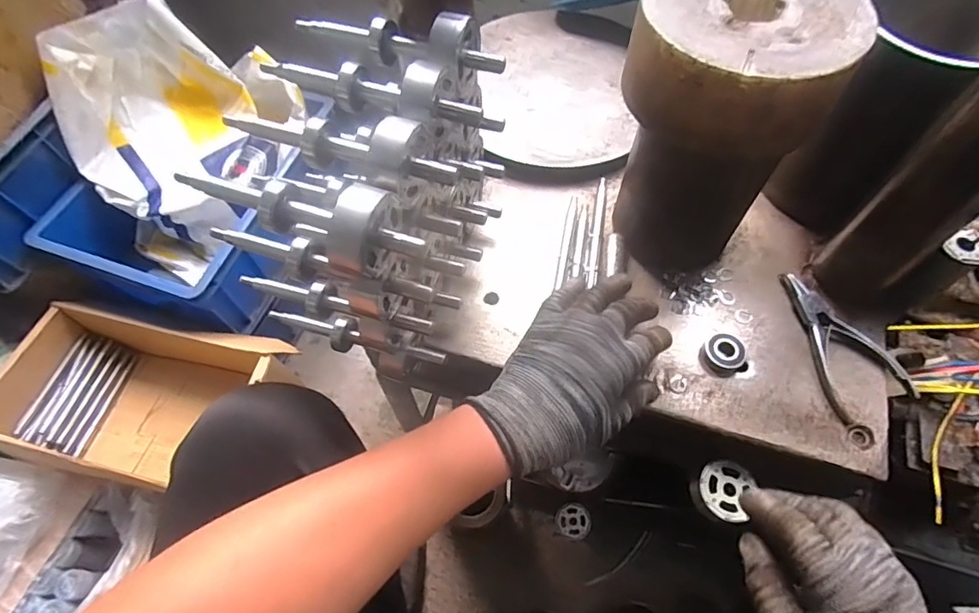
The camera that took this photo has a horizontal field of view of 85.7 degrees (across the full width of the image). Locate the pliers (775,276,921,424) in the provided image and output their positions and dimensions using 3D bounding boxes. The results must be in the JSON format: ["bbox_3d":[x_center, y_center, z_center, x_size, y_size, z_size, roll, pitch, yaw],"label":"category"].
[{"bbox_3d":[0.296,0.028,0.458,0.070,0.014,0.133,-21,62,-10],"label":"pliers"}]

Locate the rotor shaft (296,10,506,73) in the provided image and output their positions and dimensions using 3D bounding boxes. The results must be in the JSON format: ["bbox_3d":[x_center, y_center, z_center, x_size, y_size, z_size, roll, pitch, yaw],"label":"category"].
[{"bbox_3d":[-0.066,-0.194,0.375,0.156,0.033,0.041,23,64,13],"label":"rotor shaft"}]

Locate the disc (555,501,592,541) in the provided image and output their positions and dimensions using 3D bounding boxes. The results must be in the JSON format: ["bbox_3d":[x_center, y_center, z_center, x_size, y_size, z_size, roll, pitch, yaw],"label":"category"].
[{"bbox_3d":[0.129,0.327,0.806,0.053,0.013,0.049,0,61,1],"label":"disc"}]

